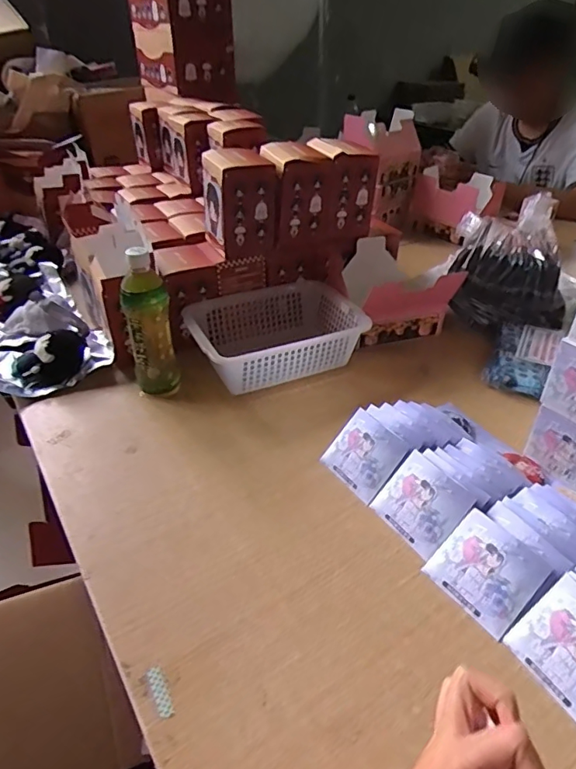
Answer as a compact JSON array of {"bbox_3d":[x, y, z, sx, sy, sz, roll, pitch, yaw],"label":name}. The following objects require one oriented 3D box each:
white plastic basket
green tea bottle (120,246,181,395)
[{"bbox_3d":[-0.022,-0.078,0.855,0.281,0.102,0.187,-18,39,-24],"label":"white plastic basket"},{"bbox_3d":[-0.207,-0.088,0.756,0.067,0.220,0.071,-11,37,-16],"label":"green tea bottle"}]

